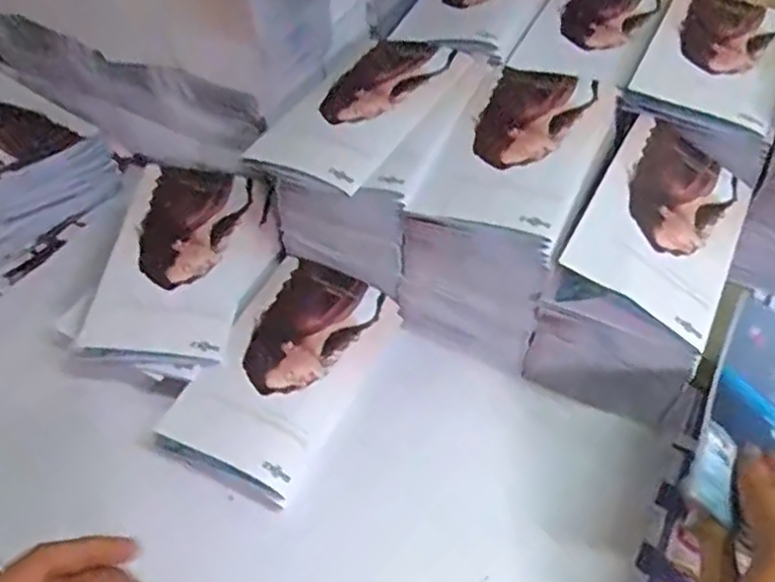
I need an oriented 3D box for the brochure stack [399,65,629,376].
[{"bbox_3d":[0.095,-0.063,0.540,0.107,0.143,0.181,22,51,17],"label":"brochure stack"}]

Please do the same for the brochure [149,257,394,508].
[{"bbox_3d":[-0.070,0.055,0.502,0.104,0.030,0.177,20,51,15],"label":"brochure"}]

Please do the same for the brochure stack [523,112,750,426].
[{"bbox_3d":[0.192,-0.015,0.506,0.105,0.130,0.173,25,52,19],"label":"brochure stack"}]

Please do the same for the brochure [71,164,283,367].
[{"bbox_3d":[-0.151,-0.026,0.534,0.113,0.038,0.182,9,49,6],"label":"brochure"}]

